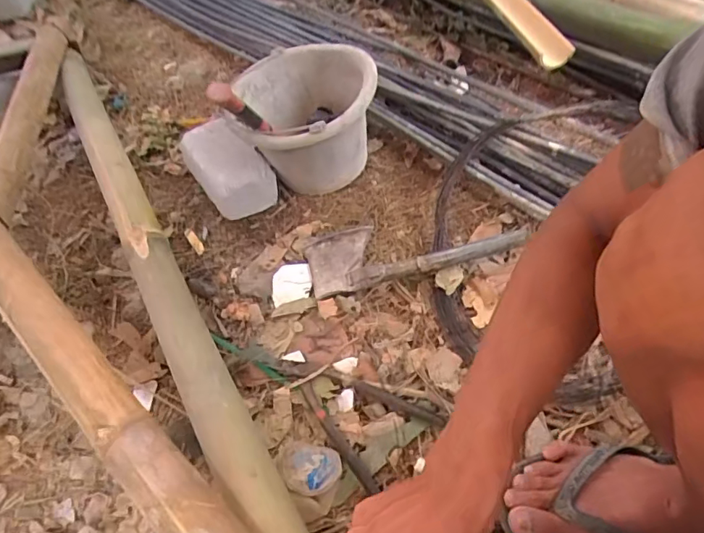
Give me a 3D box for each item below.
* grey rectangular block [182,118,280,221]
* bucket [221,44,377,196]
[{"bbox_3d":[-0.225,-0.176,0.894,0.109,0.079,0.214,-32,55,-19],"label":"grey rectangular block"},{"bbox_3d":[-0.073,-0.238,0.858,0.222,0.178,0.248,-2,51,4],"label":"bucket"}]

